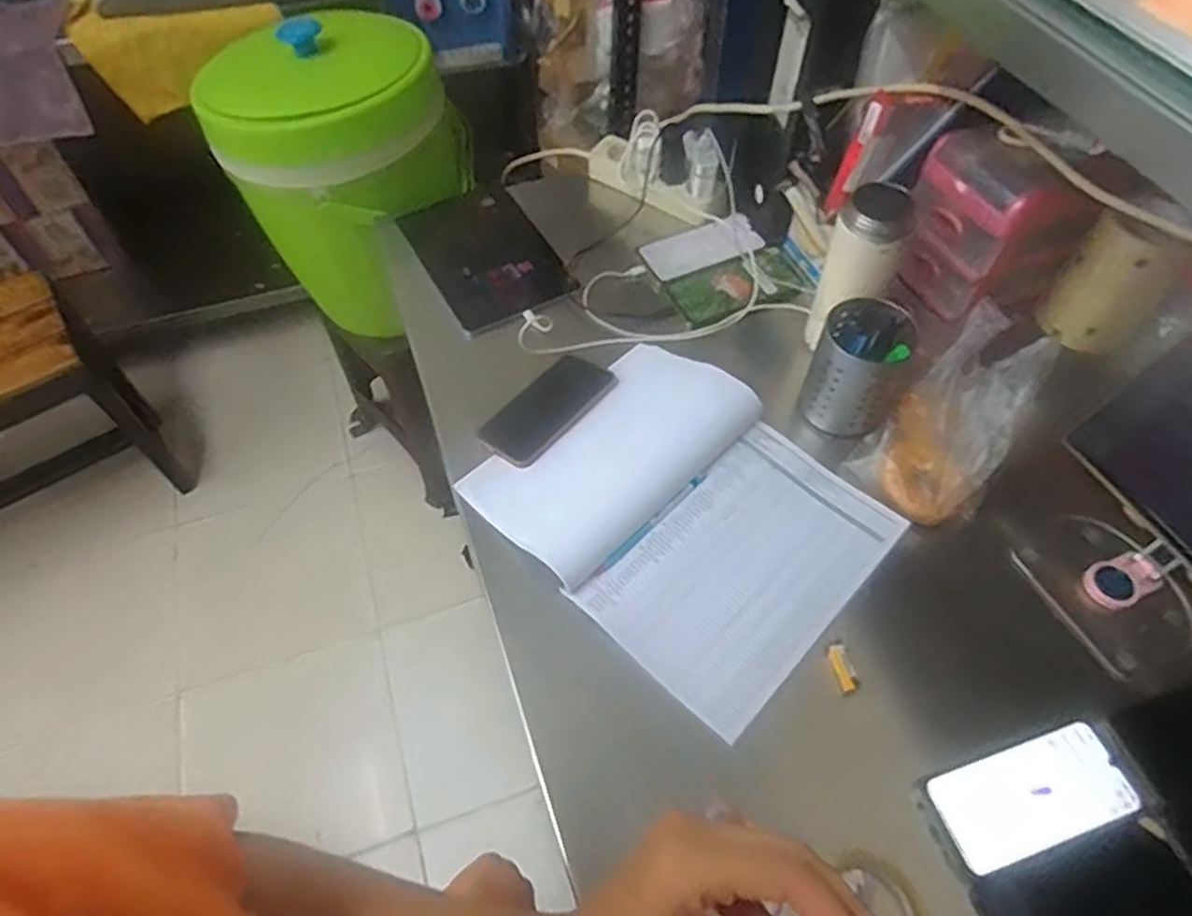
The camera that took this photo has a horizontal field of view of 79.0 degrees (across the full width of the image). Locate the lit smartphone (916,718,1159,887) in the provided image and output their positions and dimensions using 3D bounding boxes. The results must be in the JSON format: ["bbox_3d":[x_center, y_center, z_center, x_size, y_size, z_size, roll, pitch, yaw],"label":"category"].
[{"bbox_3d":[0.368,0.280,0.600,0.186,0.011,0.082,-16,58,-9],"label":"lit smartphone"}]

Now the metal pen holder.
[{"bbox_3d":[0.289,-0.096,0.796,0.101,0.114,0.094,21,59,14],"label":"metal pen holder"}]

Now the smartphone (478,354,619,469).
[{"bbox_3d":[-0.055,-0.056,0.817,0.083,0.009,0.163,35,64,21],"label":"smartphone"}]

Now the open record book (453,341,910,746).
[{"bbox_3d":[0.089,0.046,0.747,0.362,0.018,0.301,40,65,23],"label":"open record book"}]

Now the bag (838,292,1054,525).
[{"bbox_3d":[0.368,-0.038,0.737,0.178,0.127,0.122,-39,65,-22],"label":"bag"}]

